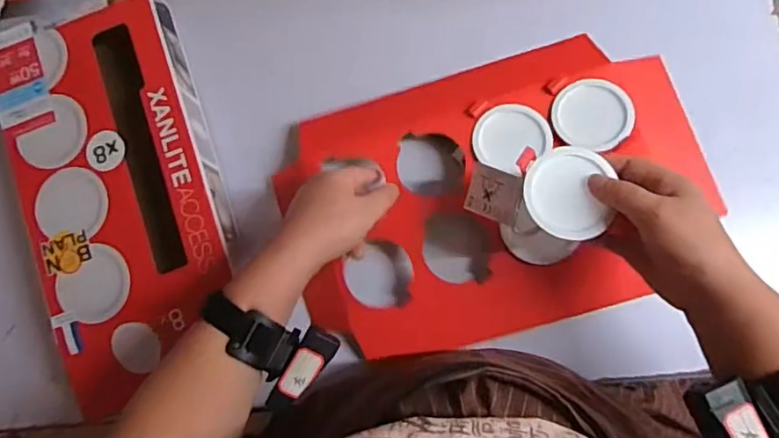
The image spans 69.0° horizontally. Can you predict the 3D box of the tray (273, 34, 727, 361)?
[{"bbox_3d":[0.097,-0.024,0.529,0.381,0.035,0.247,-19,82,3],"label":"tray"}]

